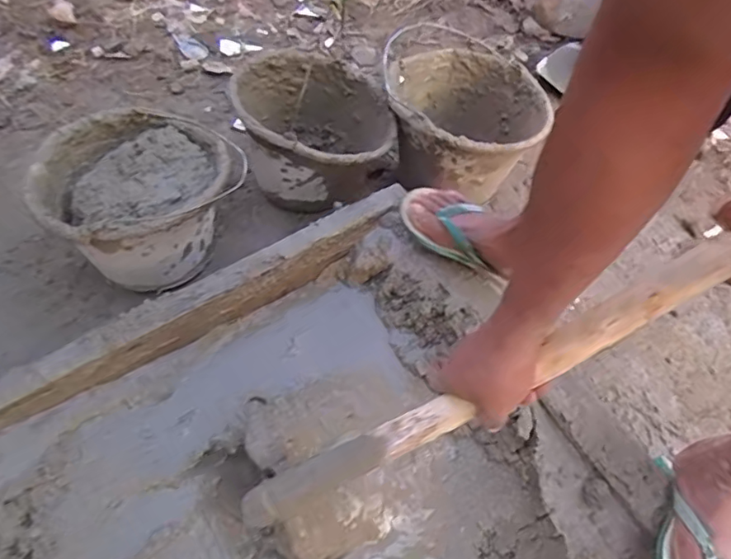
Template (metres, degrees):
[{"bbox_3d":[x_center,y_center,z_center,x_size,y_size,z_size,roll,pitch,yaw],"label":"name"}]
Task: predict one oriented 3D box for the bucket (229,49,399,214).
[{"bbox_3d":[-0.087,-0.267,1.059,0.274,0.219,0.256,1,60,-1],"label":"bucket"}]

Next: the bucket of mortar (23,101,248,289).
[{"bbox_3d":[-0.374,-0.138,0.944,0.286,0.209,0.276,1,58,-2],"label":"bucket of mortar"}]

